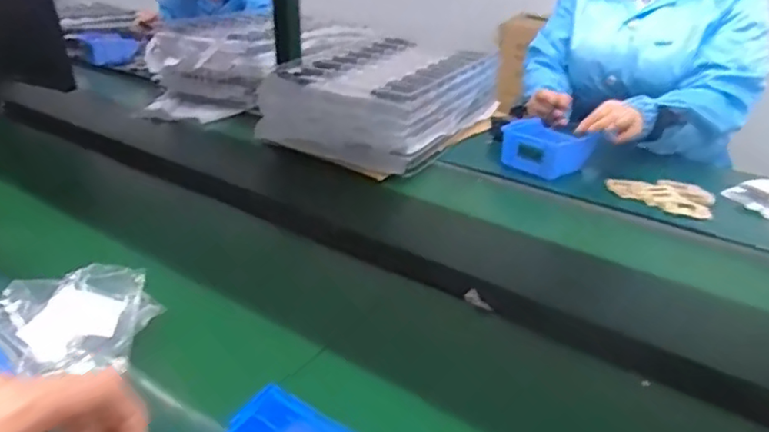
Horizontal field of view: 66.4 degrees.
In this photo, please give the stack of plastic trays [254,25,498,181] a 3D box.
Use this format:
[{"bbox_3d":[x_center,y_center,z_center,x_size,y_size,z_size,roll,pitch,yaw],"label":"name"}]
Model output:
[{"bbox_3d":[0.013,-0.244,1.173,0.309,0.147,0.461,17,31,26],"label":"stack of plastic trays"}]

